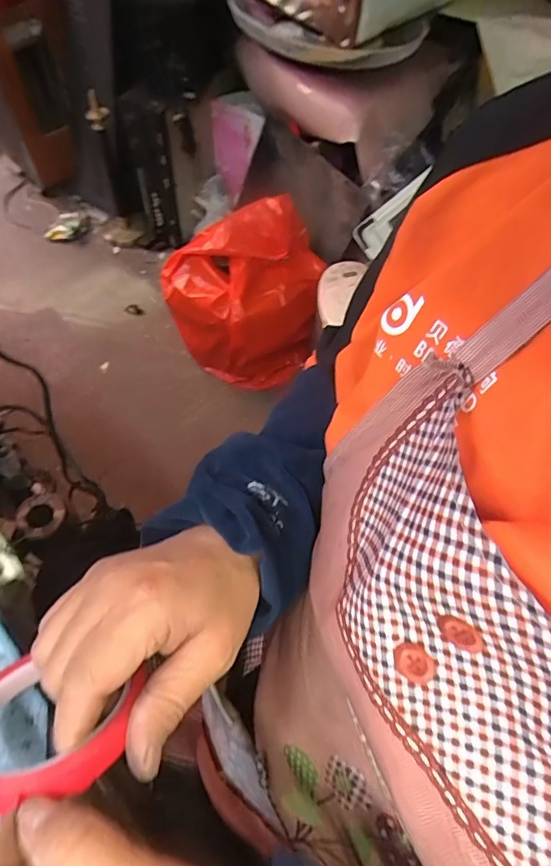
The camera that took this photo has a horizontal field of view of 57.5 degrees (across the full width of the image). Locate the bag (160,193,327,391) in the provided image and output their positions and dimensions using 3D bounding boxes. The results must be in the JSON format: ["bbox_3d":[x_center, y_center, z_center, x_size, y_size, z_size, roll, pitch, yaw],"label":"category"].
[{"bbox_3d":[-0.082,-0.336,1.304,0.366,0.401,0.282,-21,62,-14],"label":"bag"}]

